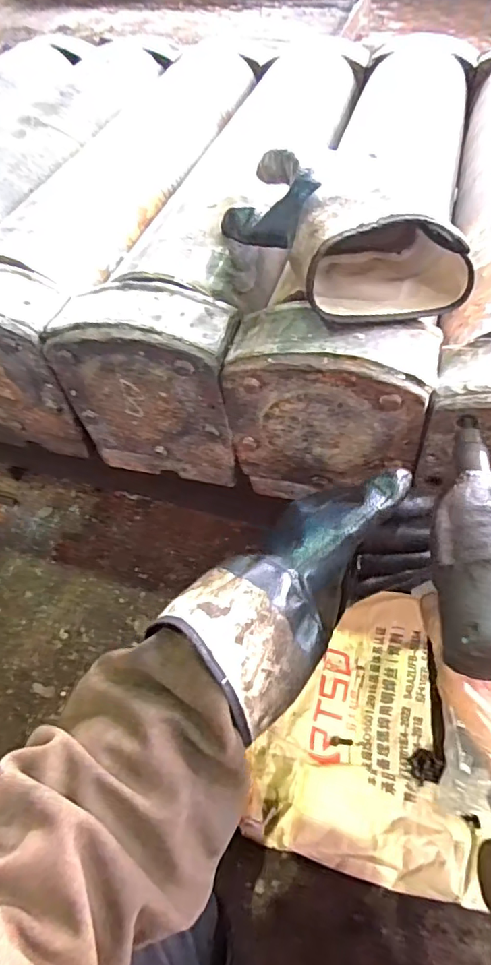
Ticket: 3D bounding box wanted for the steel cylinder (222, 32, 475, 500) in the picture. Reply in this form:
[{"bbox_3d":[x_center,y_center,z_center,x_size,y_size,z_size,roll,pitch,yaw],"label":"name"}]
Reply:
[{"bbox_3d":[0.159,-0.322,0.630,0.161,0.149,0.715,12,56,12],"label":"steel cylinder"}]

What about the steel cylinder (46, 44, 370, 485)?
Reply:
[{"bbox_3d":[0.006,-0.342,0.656,0.152,0.169,0.693,12,56,12],"label":"steel cylinder"}]

